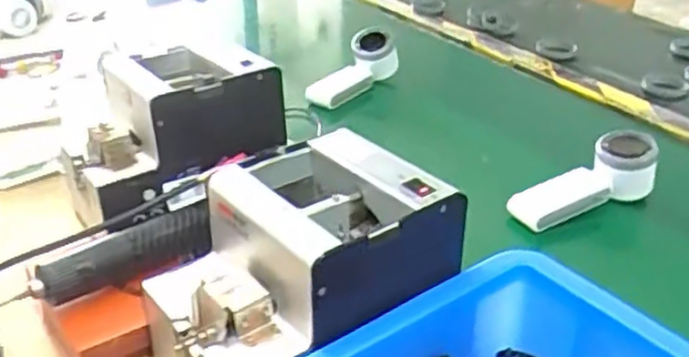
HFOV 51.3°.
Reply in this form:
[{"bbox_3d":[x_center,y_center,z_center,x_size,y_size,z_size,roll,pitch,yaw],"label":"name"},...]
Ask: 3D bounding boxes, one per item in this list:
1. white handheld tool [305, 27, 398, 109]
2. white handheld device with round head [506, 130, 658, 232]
[{"bbox_3d":[0.004,-0.142,0.985,0.147,0.050,0.061,-42,45,-16],"label":"white handheld tool"},{"bbox_3d":[0.236,0.007,0.723,0.166,0.051,0.057,-23,35,-13],"label":"white handheld device with round head"}]

